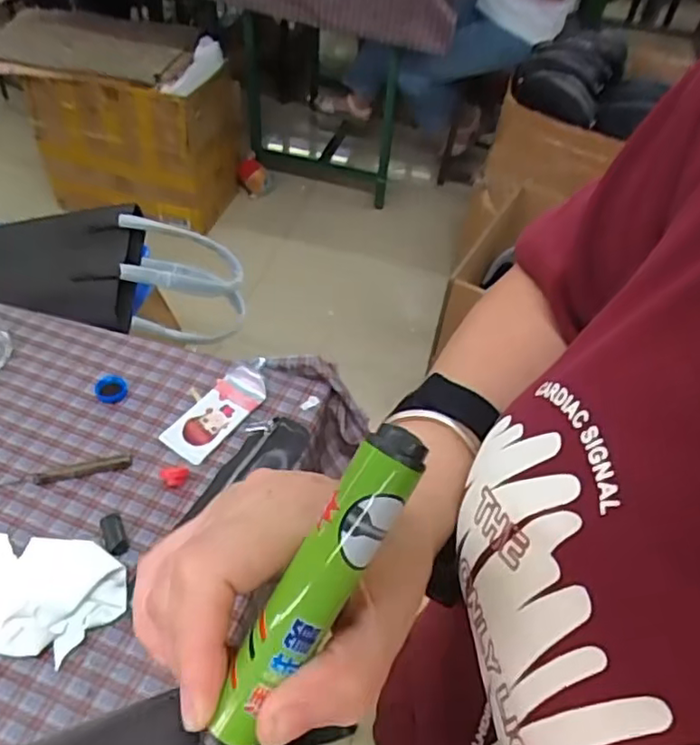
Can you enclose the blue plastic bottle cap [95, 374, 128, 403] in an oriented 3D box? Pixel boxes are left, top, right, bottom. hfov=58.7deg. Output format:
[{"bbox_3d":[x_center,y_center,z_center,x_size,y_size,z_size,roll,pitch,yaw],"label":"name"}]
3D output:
[{"bbox_3d":[-0.246,0.016,0.641,0.031,0.010,0.038,-17,52,-19],"label":"blue plastic bottle cap"}]

